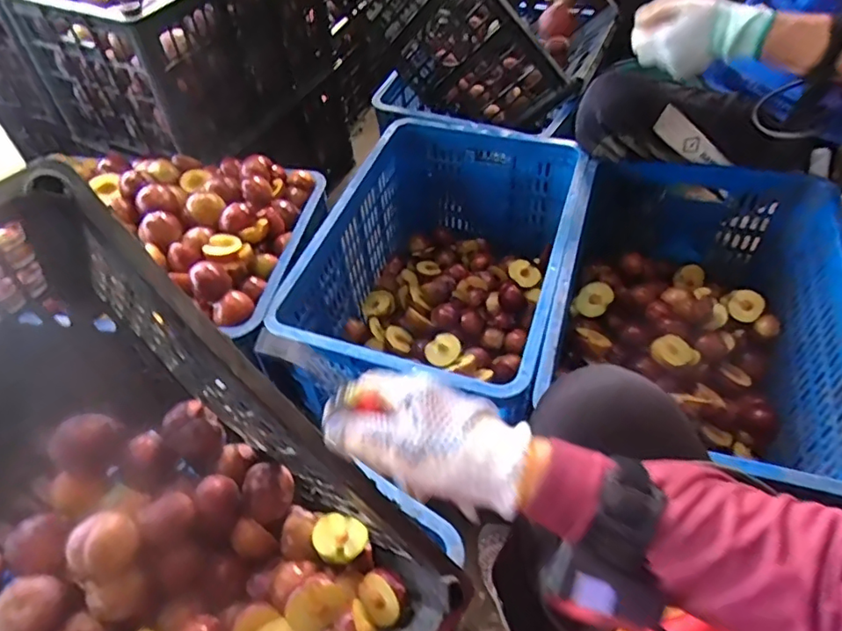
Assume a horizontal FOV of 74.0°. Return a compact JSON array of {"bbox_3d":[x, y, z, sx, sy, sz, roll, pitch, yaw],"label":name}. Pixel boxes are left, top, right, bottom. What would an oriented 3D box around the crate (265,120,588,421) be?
[{"bbox_3d":[0.043,-0.057,0.985,0.384,0.292,0.558,13,53,12],"label":"crate"}]

